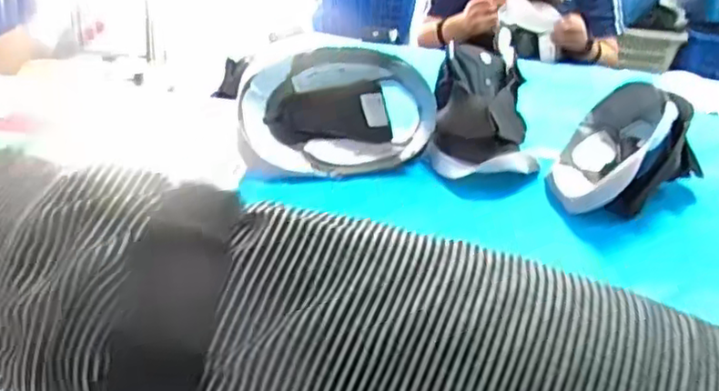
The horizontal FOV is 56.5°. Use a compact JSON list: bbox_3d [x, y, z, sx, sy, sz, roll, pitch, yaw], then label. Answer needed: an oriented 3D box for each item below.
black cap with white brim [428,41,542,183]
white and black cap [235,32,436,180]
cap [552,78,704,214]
[{"bbox_3d":[0.171,-0.110,0.937,0.154,0.131,0.203,8,30,5],"label":"black cap with white brim"},{"bbox_3d":[-0.032,-0.114,0.907,0.280,0.095,0.178,-7,76,-29],"label":"white and black cap"},{"bbox_3d":[0.358,-0.065,0.871,0.174,0.128,0.223,18,32,22],"label":"cap"}]

